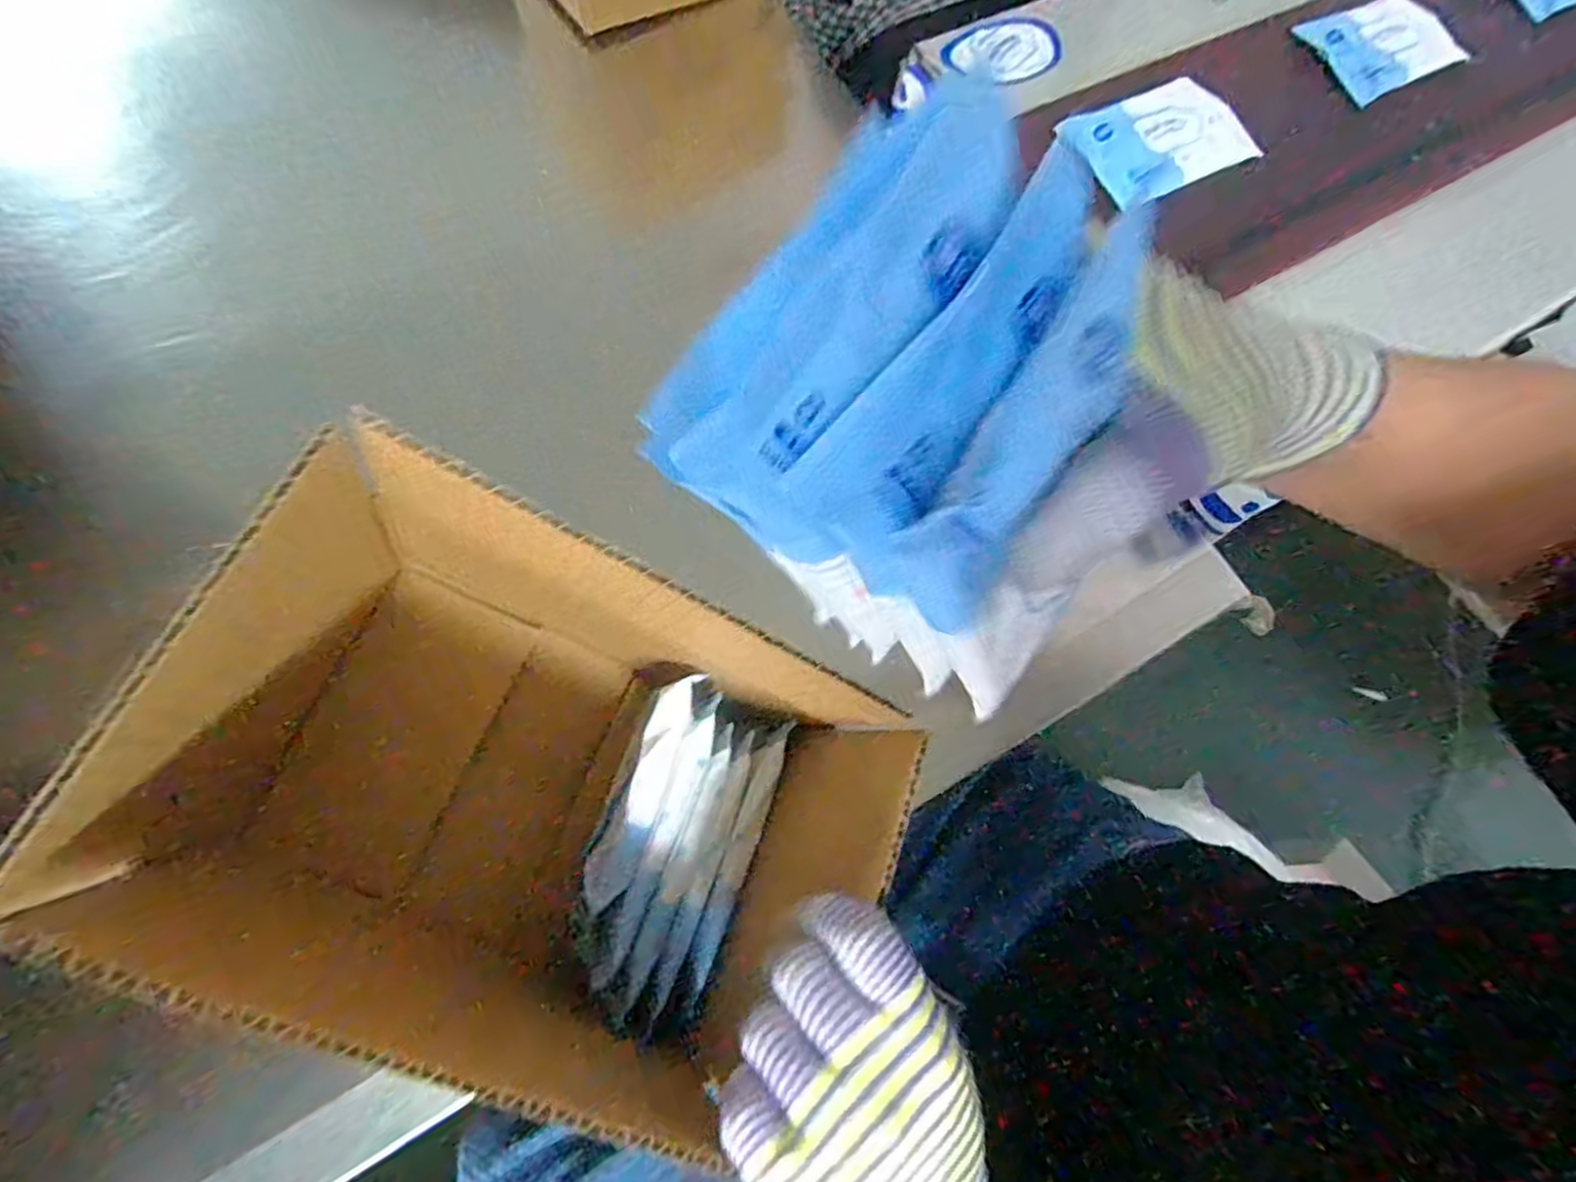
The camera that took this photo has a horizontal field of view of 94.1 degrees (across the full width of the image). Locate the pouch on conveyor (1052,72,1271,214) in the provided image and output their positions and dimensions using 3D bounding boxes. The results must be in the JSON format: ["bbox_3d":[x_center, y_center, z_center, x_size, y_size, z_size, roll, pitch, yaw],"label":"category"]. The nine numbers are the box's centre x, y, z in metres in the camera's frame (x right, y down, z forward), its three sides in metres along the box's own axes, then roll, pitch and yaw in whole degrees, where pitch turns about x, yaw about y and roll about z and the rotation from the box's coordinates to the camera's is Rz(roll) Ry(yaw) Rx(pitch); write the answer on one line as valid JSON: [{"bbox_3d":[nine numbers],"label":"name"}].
[{"bbox_3d":[0.275,-0.329,0.534,0.138,0.026,0.079,-28,74,-9],"label":"pouch on conveyor"}]

